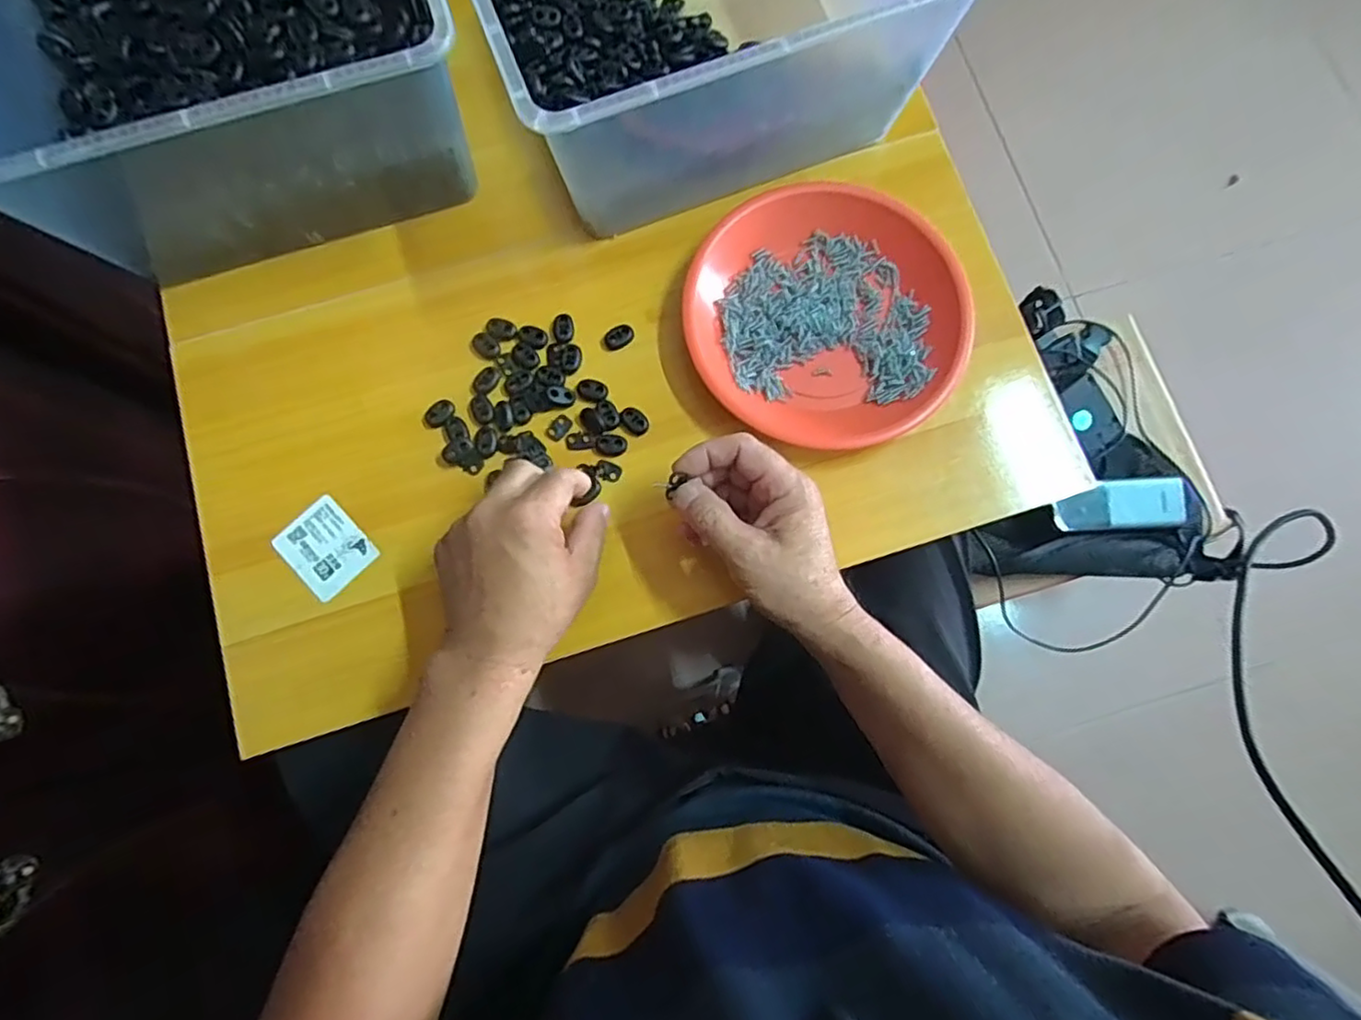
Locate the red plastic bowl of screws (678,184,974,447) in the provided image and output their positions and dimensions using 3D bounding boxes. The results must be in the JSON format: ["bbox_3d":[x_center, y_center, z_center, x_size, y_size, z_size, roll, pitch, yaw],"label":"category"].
[{"bbox_3d":[0.100,-0.138,0.459,0.188,0.030,0.176,0,78,-1],"label":"red plastic bowl of screws"}]

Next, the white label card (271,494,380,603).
[{"bbox_3d":[-0.239,0.025,0.443,0.049,0.005,0.057,-42,82,-8],"label":"white label card"}]

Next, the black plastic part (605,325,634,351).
[{"bbox_3d":[-0.044,-0.123,0.467,0.022,0.004,0.016,-25,80,-6],"label":"black plastic part"}]

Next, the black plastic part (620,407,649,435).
[{"bbox_3d":[-0.032,-0.062,0.454,0.015,0.004,0.021,-40,82,-8],"label":"black plastic part"}]

